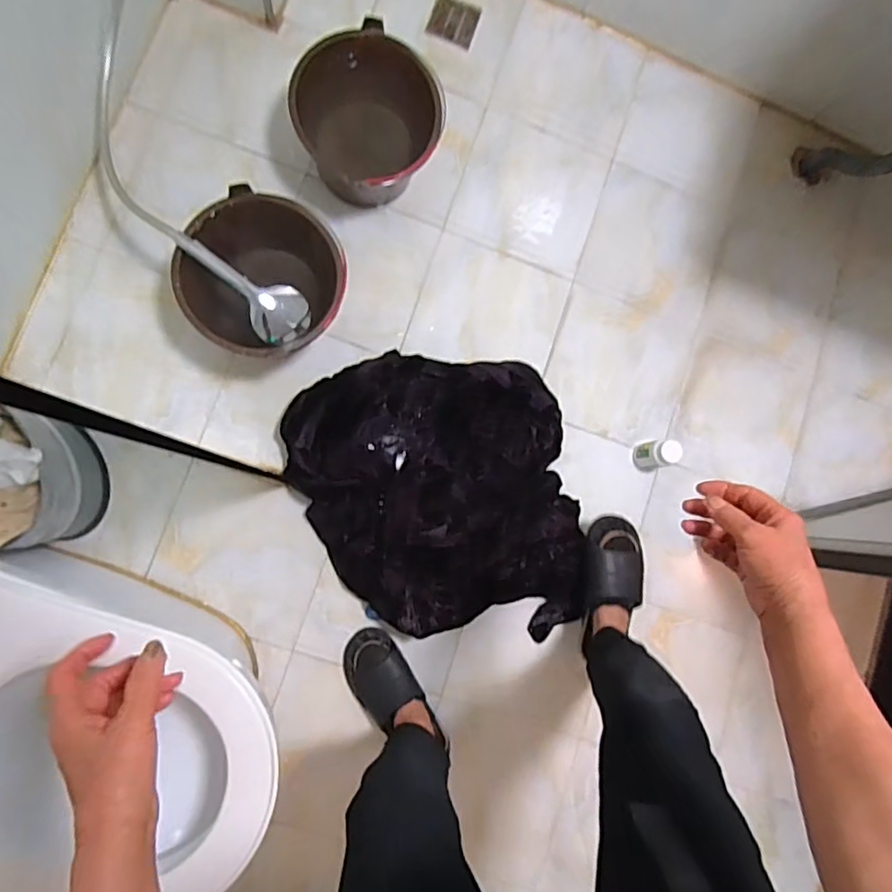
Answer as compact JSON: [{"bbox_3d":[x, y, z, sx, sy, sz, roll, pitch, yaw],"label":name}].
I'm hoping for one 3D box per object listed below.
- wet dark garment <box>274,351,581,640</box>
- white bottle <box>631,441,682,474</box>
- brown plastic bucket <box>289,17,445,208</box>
[{"bbox_3d":[0.001,0.098,1.143,0.556,0.131,0.550,-7,86,-8],"label":"wet dark garment"},{"bbox_3d":[0.429,0.019,1.233,0.059,0.108,0.059,-7,86,-8],"label":"white bottle"},{"bbox_3d":[-0.144,-0.605,1.149,0.253,0.184,0.249,1,85,-7],"label":"brown plastic bucket"}]

